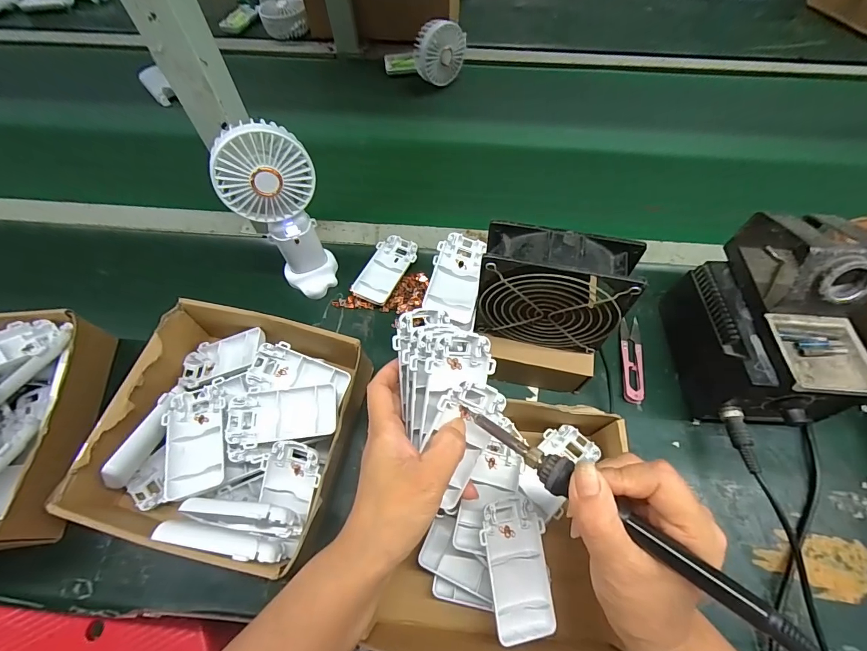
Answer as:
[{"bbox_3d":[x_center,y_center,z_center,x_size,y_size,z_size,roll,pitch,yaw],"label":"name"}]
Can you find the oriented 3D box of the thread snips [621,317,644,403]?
[{"bbox_3d":[0.222,0.036,0.431,0.022,0.012,0.102,10,63,6],"label":"thread snips"}]

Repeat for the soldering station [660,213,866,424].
[{"bbox_3d":[0.316,-0.004,0.367,0.114,0.159,0.175,-5,62,-2],"label":"soldering station"}]

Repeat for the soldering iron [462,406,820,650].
[{"bbox_3d":[0.096,0.105,0.224,0.208,0.018,0.017,29,65,34],"label":"soldering iron"}]

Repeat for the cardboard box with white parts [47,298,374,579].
[{"bbox_3d":[-0.180,0.093,0.362,0.207,0.067,0.215,12,63,6],"label":"cardboard box with white parts"}]

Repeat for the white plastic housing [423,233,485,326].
[{"bbox_3d":[0.022,-0.047,0.367,0.045,0.017,0.098,11,63,5],"label":"white plastic housing"}]

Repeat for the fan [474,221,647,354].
[{"bbox_3d":[0.100,-0.027,0.338,0.118,0.116,0.042,13,63,7],"label":"fan"}]

